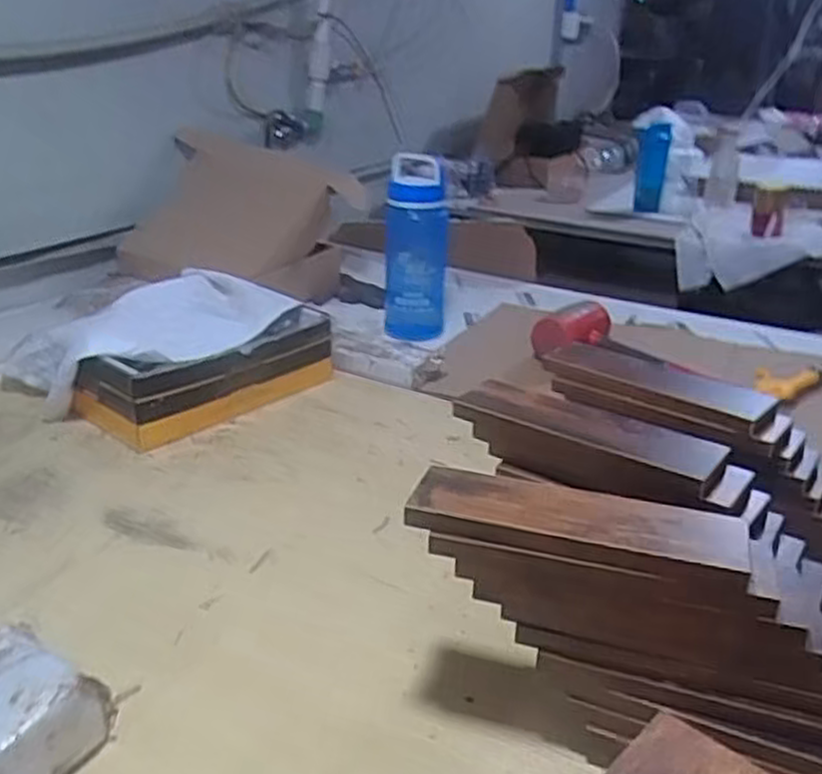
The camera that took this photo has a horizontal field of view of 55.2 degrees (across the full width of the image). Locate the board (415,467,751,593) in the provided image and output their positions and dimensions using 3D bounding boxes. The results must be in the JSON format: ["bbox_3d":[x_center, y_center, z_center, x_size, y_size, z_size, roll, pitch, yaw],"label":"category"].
[{"bbox_3d":[0.107,0.086,0.517,0.210,0.017,0.067,9,27,16],"label":"board"}]

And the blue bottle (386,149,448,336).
[{"bbox_3d":[0.009,-0.225,1.271,0.099,0.266,0.103,2,26,2],"label":"blue bottle"}]

